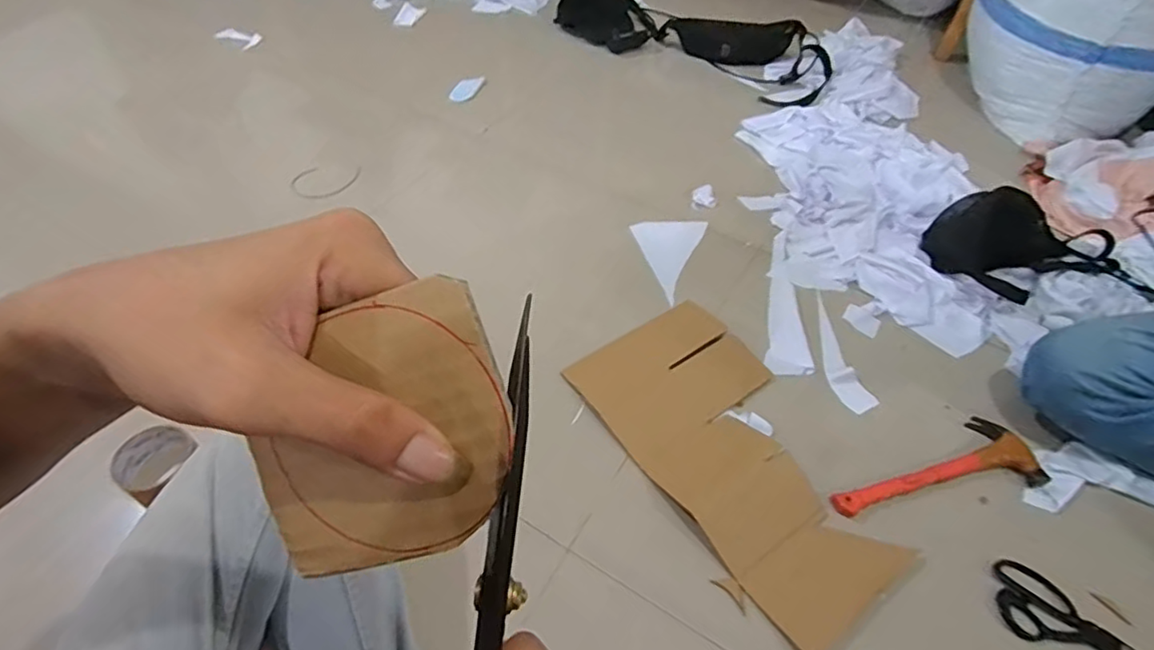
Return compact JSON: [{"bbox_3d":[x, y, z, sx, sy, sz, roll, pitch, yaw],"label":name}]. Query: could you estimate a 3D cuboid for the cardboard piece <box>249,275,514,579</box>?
[{"bbox_3d":[-0.065,0.037,0.194,0.094,0.084,0.004,-18,7,14],"label":"cardboard piece"}]

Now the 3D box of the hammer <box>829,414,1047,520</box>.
[{"bbox_3d":[0.446,0.177,0.757,0.283,0.027,0.094,-5,50,-8],"label":"hammer"}]

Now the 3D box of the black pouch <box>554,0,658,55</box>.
[{"bbox_3d":[0.080,-0.793,1.519,0.264,0.095,0.140,30,54,20],"label":"black pouch"}]

